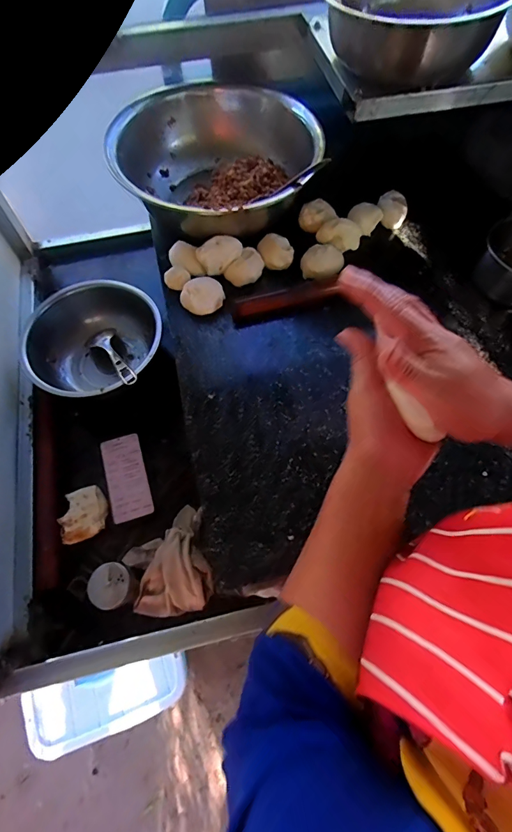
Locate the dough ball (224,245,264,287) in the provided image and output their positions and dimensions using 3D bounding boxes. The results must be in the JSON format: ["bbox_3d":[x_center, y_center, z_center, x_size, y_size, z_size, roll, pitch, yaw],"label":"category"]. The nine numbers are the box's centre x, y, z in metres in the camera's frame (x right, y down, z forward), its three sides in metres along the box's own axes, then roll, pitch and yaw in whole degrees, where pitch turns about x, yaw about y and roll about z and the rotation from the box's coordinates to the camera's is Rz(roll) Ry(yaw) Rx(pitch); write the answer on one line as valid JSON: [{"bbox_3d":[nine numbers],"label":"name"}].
[{"bbox_3d":[-0.014,-0.250,0.680,0.046,0.033,0.074,31,69,17],"label":"dough ball"}]

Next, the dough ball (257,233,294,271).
[{"bbox_3d":[0.034,-0.278,0.693,0.059,0.034,0.062,-1,63,3],"label":"dough ball"}]

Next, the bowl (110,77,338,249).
[{"bbox_3d":[-0.048,-0.443,0.714,0.312,0.152,0.309,-1,63,3],"label":"bowl"}]

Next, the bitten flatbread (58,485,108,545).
[{"bbox_3d":[-0.302,0.170,0.703,0.081,0.011,0.089,-26,65,-9],"label":"bitten flatbread"}]

